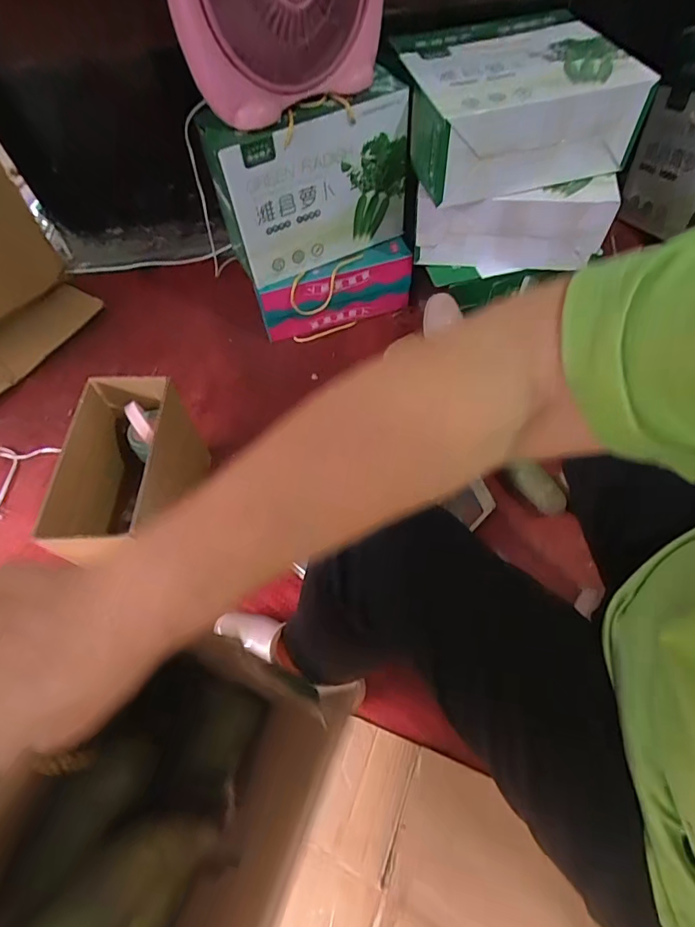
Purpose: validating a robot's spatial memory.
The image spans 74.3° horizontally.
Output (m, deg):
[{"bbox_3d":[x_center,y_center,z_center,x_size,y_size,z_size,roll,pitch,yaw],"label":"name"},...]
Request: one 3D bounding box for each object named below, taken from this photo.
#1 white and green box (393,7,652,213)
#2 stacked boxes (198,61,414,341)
[{"bbox_3d":[0.274,-0.638,0.808,0.337,0.136,0.320,-14,60,-4],"label":"white and green box"},{"bbox_3d":[-0.047,-0.456,0.901,0.354,0.385,0.133,-14,61,-5],"label":"stacked boxes"}]

